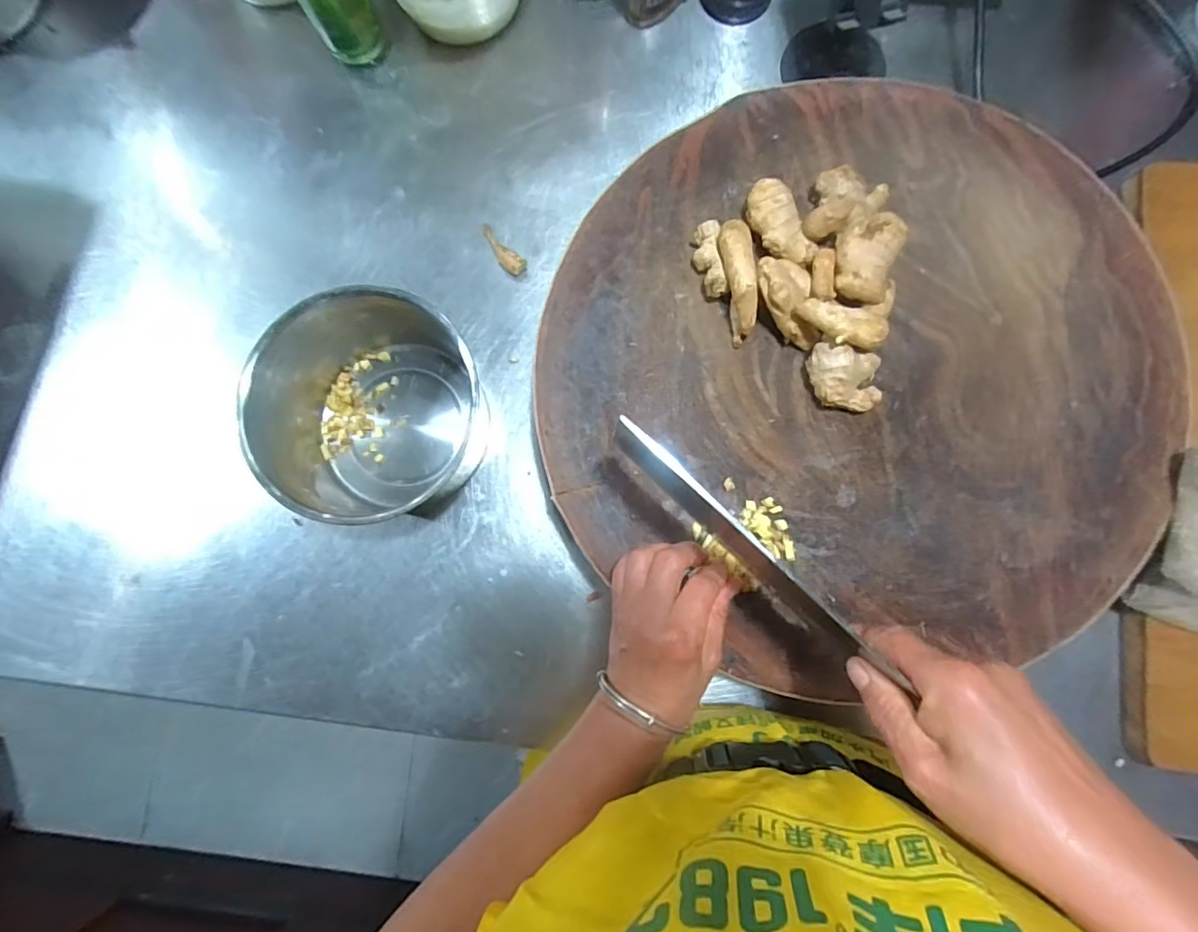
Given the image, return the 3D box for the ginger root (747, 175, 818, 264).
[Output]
[{"bbox_3d":[0.133,-0.178,0.403,0.034,0.025,0.066,-24,85,0],"label":"ginger root"}]

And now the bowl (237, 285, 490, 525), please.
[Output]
[{"bbox_3d":[-0.189,-0.052,0.446,0.168,0.102,0.176,0,86,2],"label":"bowl"}]

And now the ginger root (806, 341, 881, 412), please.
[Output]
[{"bbox_3d":[0.177,-0.062,0.391,0.054,0.031,0.039,11,86,3],"label":"ginger root"}]

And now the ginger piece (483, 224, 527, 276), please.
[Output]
[{"bbox_3d":[-0.091,-0.200,0.501,0.057,0.011,0.018,44,87,7],"label":"ginger piece"}]

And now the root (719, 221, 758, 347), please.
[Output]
[{"bbox_3d":[0.101,-0.139,0.397,0.022,0.037,0.089,-4,85,2],"label":"root"}]

